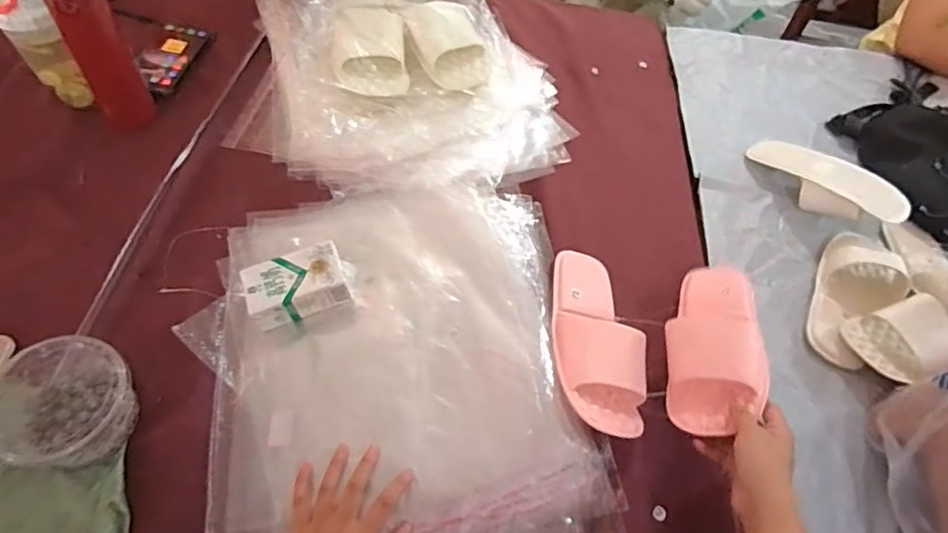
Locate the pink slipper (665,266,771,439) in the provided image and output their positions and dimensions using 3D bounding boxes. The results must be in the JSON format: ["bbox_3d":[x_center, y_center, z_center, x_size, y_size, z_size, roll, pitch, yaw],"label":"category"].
[{"bbox_3d":[0.273,0.082,0.626,0.095,0.067,0.222,-3,46,29],"label":"pink slipper"}]

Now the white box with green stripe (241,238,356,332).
[{"bbox_3d":[-0.203,0.020,0.638,0.112,0.042,0.072,-19,63,-19],"label":"white box with green stripe"}]

